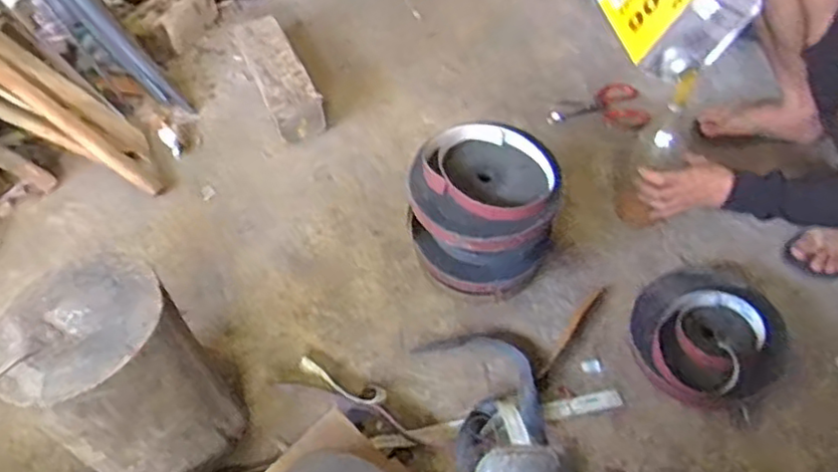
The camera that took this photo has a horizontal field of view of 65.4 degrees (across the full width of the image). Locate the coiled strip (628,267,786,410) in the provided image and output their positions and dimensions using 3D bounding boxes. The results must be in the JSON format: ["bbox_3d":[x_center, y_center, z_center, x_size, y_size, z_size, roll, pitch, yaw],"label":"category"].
[{"bbox_3d":[0.476,0.154,1.057,0.239,0.067,0.226,-25,57,-18],"label":"coiled strip"}]

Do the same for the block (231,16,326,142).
[{"bbox_3d":[-0.285,-0.319,1.370,0.111,0.110,0.272,-20,55,-18],"label":"block"}]

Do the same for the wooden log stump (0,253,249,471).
[{"bbox_3d":[-0.381,0.192,0.867,0.214,0.294,0.217,-37,61,-24],"label":"wooden log stump"}]

